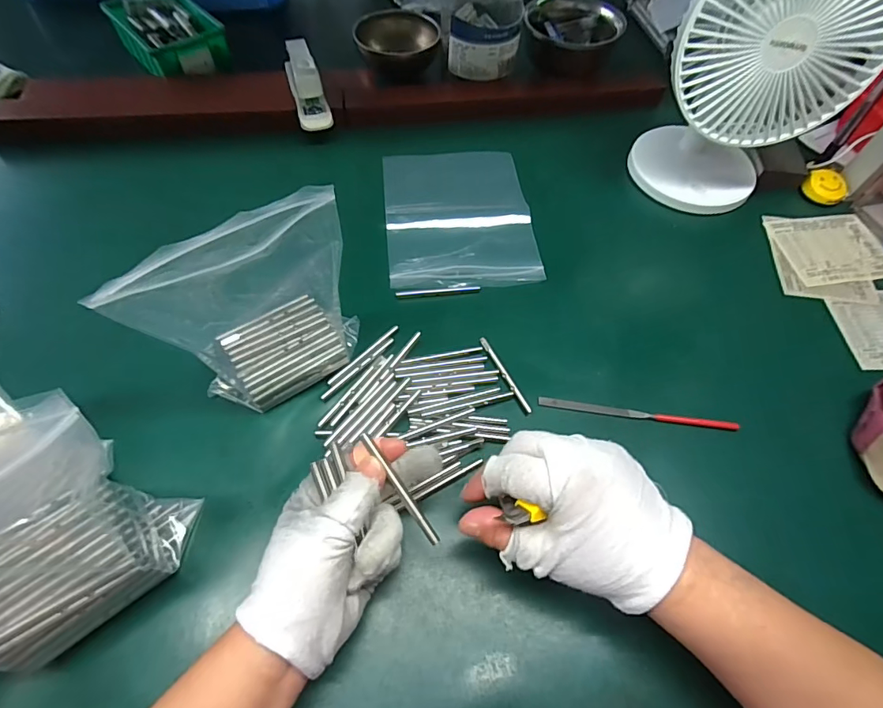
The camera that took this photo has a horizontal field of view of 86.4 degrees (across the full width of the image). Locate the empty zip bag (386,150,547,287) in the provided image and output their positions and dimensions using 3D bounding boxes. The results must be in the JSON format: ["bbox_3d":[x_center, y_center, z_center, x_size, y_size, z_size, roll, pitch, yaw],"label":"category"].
[{"bbox_3d":[0.017,-0.147,0.491,0.147,0.007,0.196,-4,59,-5],"label":"empty zip bag"}]

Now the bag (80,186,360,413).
[{"bbox_3d":[-0.130,-0.031,0.327,0.141,0.151,0.073,-23,64,-15],"label":"bag"}]

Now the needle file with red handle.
[{"bbox_3d":[0.159,0.049,0.382,0.157,0.008,0.008,9,60,2],"label":"needle file with red handle"}]

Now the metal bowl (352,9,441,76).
[{"bbox_3d":[-0.057,-0.403,0.617,0.105,0.050,0.105,1,60,-3],"label":"metal bowl"}]

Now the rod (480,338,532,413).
[{"bbox_3d":[0.053,0.016,0.395,0.005,0.004,0.077,-23,64,-16],"label":"rod"}]

